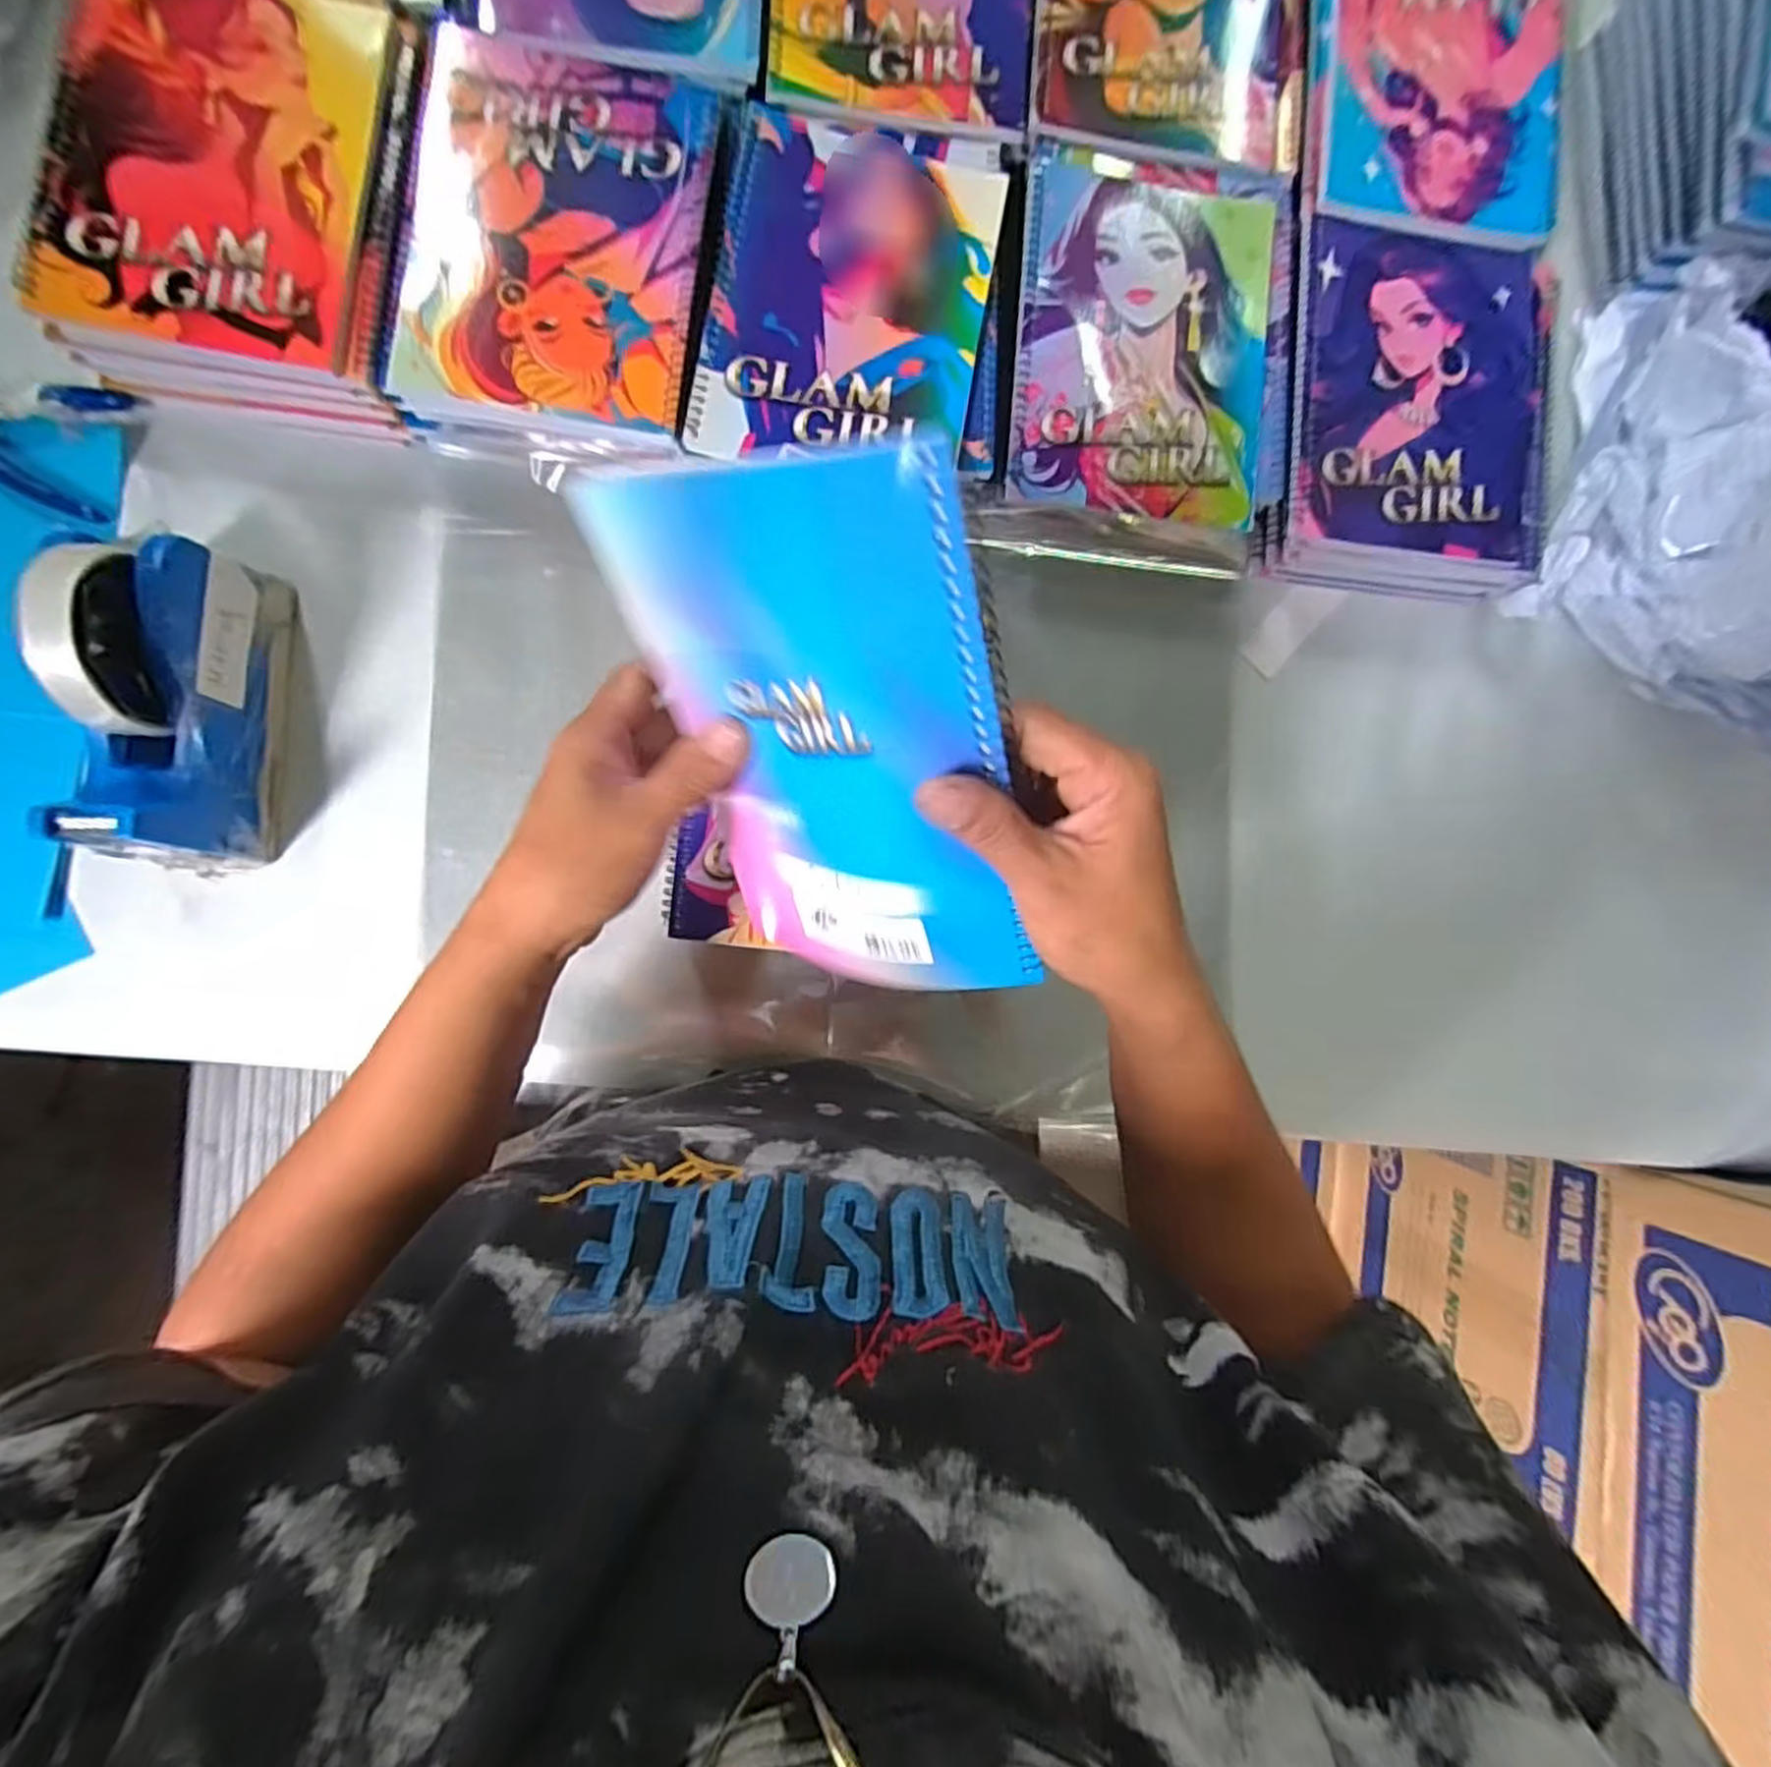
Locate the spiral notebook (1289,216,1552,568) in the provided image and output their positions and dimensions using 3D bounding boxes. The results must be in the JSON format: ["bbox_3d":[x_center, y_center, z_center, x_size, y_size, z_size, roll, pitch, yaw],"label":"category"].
[{"bbox_3d":[0.329,-0.298,0.469,0.163,0.007,0.192,4,88,-3],"label":"spiral notebook"}]

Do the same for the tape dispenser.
[{"bbox_3d":[-0.359,-0.090,0.390,0.062,0.120,0.158,8,88,-3],"label":"tape dispenser"}]

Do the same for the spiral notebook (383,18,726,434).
[{"bbox_3d":[-0.176,-0.349,0.419,0.152,0.007,0.201,7,88,-3],"label":"spiral notebook"}]

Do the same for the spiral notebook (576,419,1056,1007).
[{"bbox_3d":[-0.022,-0.040,0.275,0.017,0.141,0.195,-48,137,-38],"label":"spiral notebook"}]

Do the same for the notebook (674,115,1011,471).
[{"bbox_3d":[-0.019,-0.321,0.432,0.147,0.007,0.192,10,88,-3],"label":"notebook"}]

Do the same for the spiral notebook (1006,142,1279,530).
[{"bbox_3d":[0.151,-0.319,0.455,0.147,0.007,0.209,5,88,-3],"label":"spiral notebook"}]

